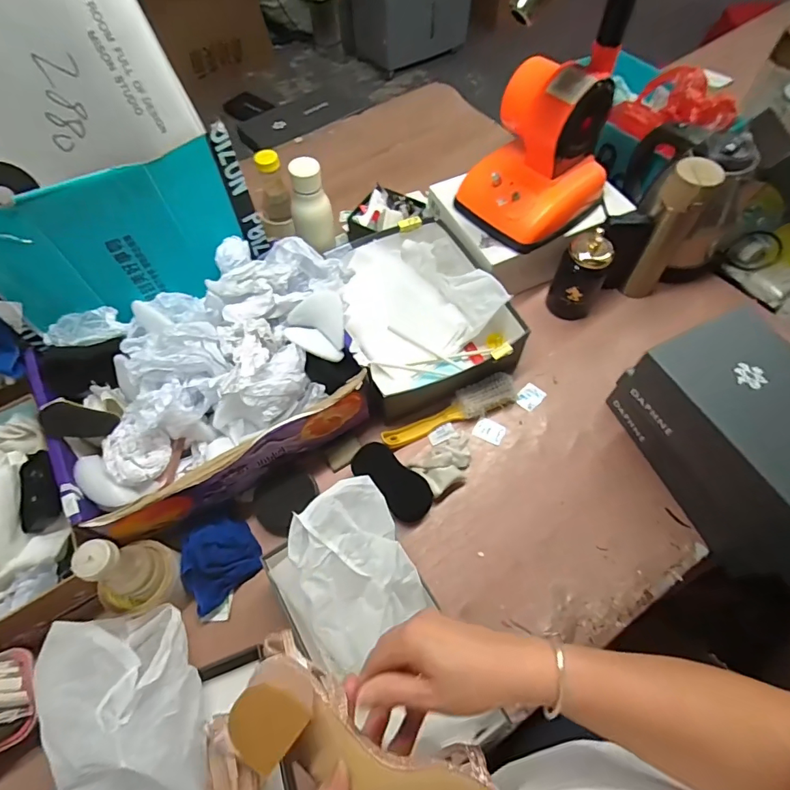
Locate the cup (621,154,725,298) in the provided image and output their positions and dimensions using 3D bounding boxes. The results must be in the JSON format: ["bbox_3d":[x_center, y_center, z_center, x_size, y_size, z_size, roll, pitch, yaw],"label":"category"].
[{"bbox_3d":[0.436,-0.260,0.755,0.068,0.248,0.063,-1,61,1],"label":"cup"}]

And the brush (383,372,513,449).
[{"bbox_3d":[0.090,0.028,0.729,0.228,0.040,0.050,-24,63,-11],"label":"brush"}]

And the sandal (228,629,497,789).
[{"bbox_3d":[-0.021,0.272,0.347,0.222,0.081,0.083,29,66,13],"label":"sandal"}]

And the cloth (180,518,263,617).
[{"bbox_3d":[-0.235,0.225,0.623,0.097,0.051,0.092,-31,65,-14],"label":"cloth"}]

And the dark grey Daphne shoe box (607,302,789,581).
[{"bbox_3d":[0.437,0.067,0.587,0.145,0.197,0.300,-25,63,-11],"label":"dark grey Daphne shoe box"}]

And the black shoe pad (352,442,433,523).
[{"bbox_3d":[-0.002,0.125,0.681,0.066,0.021,0.132,-43,84,-7],"label":"black shoe pad"}]

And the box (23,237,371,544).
[{"bbox_3d":[-0.248,-0.027,0.657,0.428,0.166,0.276,-28,64,-13],"label":"box"}]

